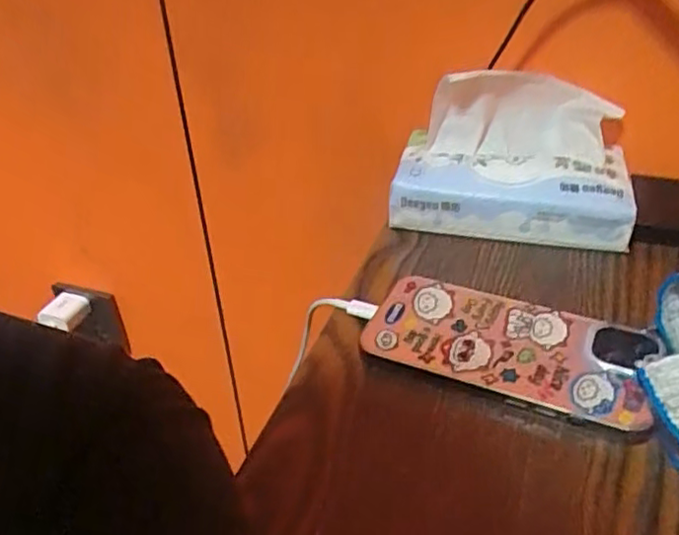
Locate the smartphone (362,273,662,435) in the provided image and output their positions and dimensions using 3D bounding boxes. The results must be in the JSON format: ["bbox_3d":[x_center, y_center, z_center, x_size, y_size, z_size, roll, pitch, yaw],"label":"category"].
[{"bbox_3d":[0.085,0.039,0.332,0.137,0.013,0.064,13,38,20],"label":"smartphone"}]

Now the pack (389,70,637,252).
[{"bbox_3d":[0.114,-0.081,0.427,0.151,0.100,0.084,4,36,9],"label":"pack"}]

